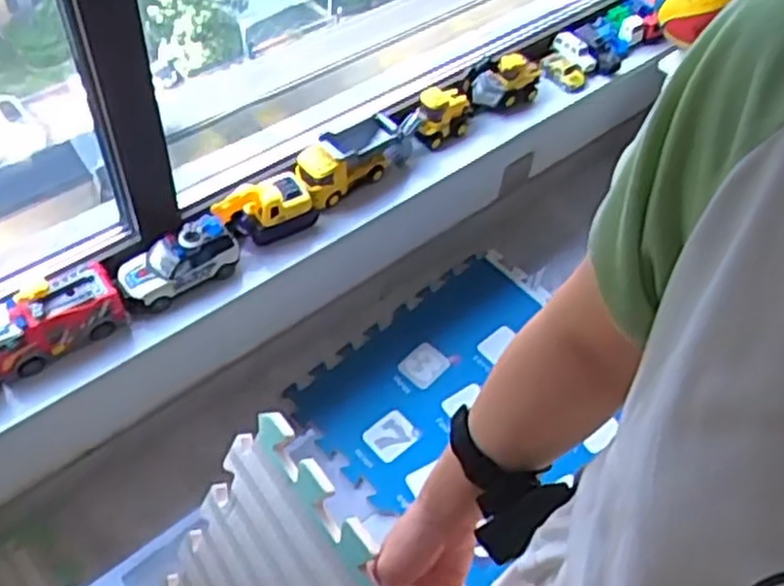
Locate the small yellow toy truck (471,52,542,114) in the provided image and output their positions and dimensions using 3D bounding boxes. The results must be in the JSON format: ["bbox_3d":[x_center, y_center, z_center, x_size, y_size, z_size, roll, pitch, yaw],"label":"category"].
[{"bbox_3d":[0.225,-0.407,1.518,0.177,0.067,0.079,-36,64,-28],"label":"small yellow toy truck"}]

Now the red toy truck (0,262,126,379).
[{"bbox_3d":[-0.482,0.038,1.113,0.191,0.101,0.091,-25,59,-22],"label":"red toy truck"}]

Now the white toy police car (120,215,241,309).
[{"bbox_3d":[-0.321,-0.044,1.186,0.185,0.089,0.074,-29,61,-24],"label":"white toy police car"}]

